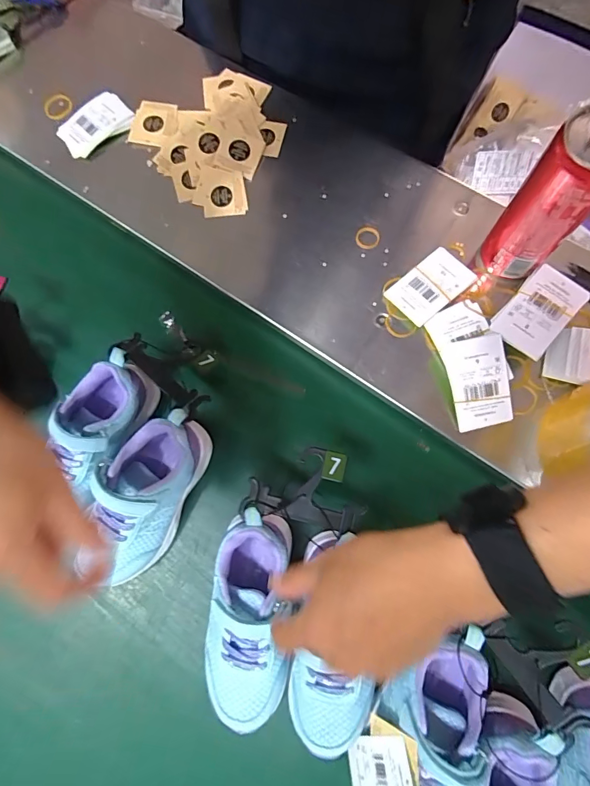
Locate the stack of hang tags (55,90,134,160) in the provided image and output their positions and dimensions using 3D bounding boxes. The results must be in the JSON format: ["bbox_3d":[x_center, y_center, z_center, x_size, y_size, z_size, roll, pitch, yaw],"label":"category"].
[{"bbox_3d":[-0.226,-0.304,0.451,0.081,0.013,0.052,-41,79,-6],"label":"stack of hang tags"}]

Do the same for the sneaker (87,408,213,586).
[{"bbox_3d":[-0.136,0.087,0.357,0.067,0.071,0.145,23,78,7],"label":"sneaker"}]

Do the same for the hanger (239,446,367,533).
[{"bbox_3d":[0.008,0.077,0.335,0.096,0.013,0.062,8,78,5],"label":"hanger"}]

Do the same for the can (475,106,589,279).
[{"bbox_3d":[0.206,-0.152,0.326,0.054,0.134,0.051,-1,78,3],"label":"can"}]

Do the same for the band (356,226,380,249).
[{"bbox_3d":[0.076,-0.162,0.416,0.024,0.004,0.026,-1,78,3],"label":"band"}]

